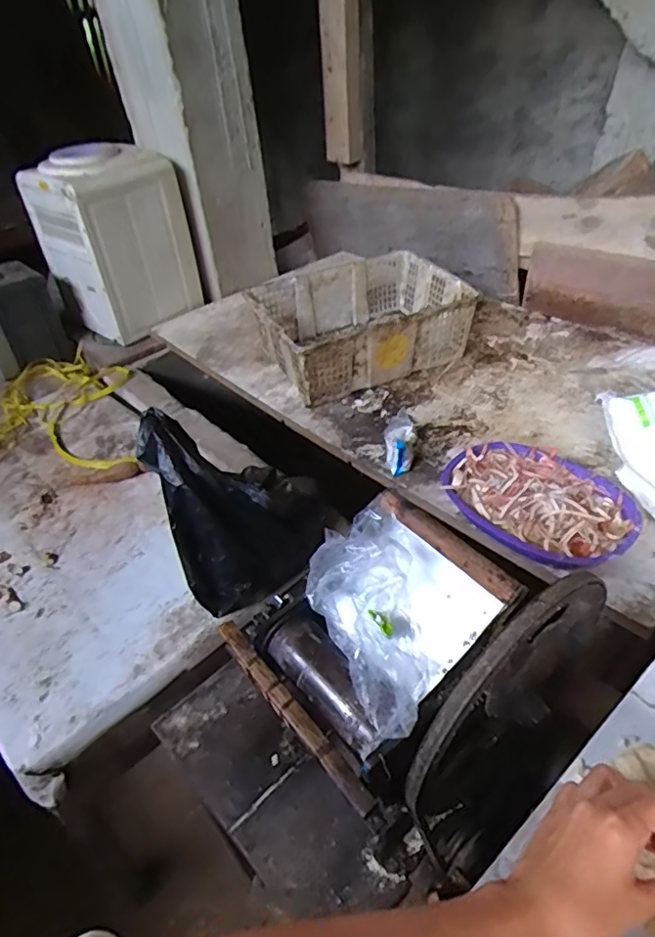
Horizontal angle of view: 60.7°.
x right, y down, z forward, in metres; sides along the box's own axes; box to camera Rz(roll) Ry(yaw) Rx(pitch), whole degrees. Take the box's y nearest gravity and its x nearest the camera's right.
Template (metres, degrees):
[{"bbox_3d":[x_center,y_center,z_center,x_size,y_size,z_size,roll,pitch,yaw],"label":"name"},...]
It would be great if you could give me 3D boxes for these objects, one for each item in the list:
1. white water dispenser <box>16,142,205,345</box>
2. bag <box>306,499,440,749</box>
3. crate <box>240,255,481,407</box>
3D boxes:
[{"bbox_3d":[-0.608,-0.645,1.599,0.363,0.446,0.311,28,51,33],"label":"white water dispenser"},{"bbox_3d":[0.041,0.142,0.534,0.118,0.062,0.207,-10,61,-5],"label":"bag"},{"bbox_3d":[0.076,-0.365,1.373,0.475,0.142,0.347,-20,43,-17],"label":"crate"}]

